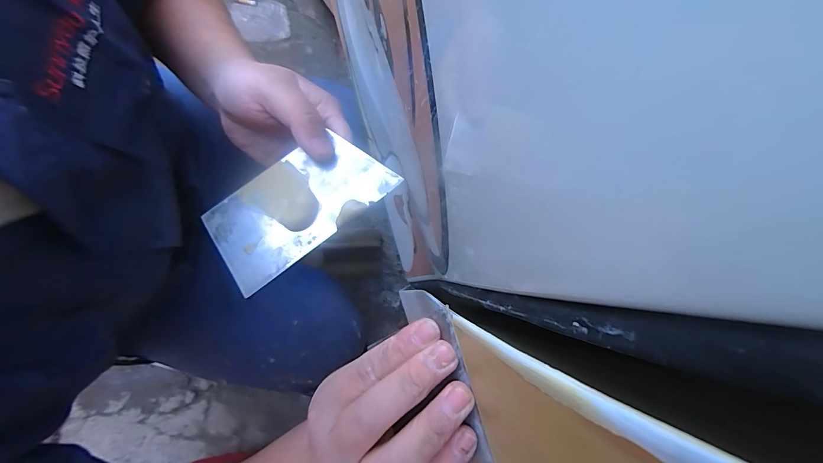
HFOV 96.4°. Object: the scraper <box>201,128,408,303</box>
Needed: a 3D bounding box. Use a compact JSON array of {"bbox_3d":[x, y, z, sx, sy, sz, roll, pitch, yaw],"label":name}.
[{"bbox_3d":[-0.081,-0.021,0.260,0.126,0.008,0.071,-37,71,-5],"label":"scraper"}]

